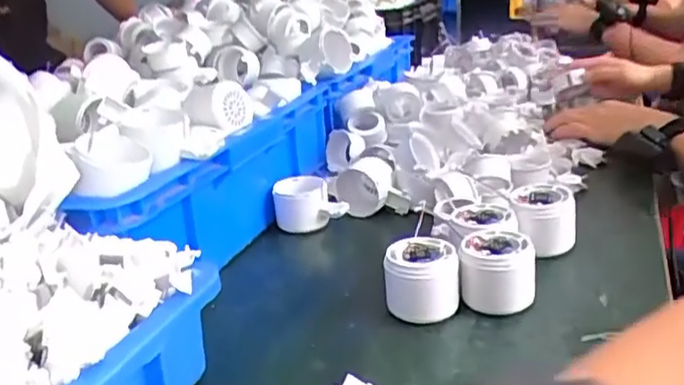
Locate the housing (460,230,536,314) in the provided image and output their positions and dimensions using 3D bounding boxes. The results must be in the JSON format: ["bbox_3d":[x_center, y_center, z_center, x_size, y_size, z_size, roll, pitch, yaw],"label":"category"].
[{"bbox_3d":[0.125,0.064,0.531,0.056,0.050,0.056,-2,21,10],"label":"housing"}]

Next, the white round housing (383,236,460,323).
[{"bbox_3d":[0.066,0.069,0.529,0.056,0.053,0.056,0,21,14],"label":"white round housing"}]

